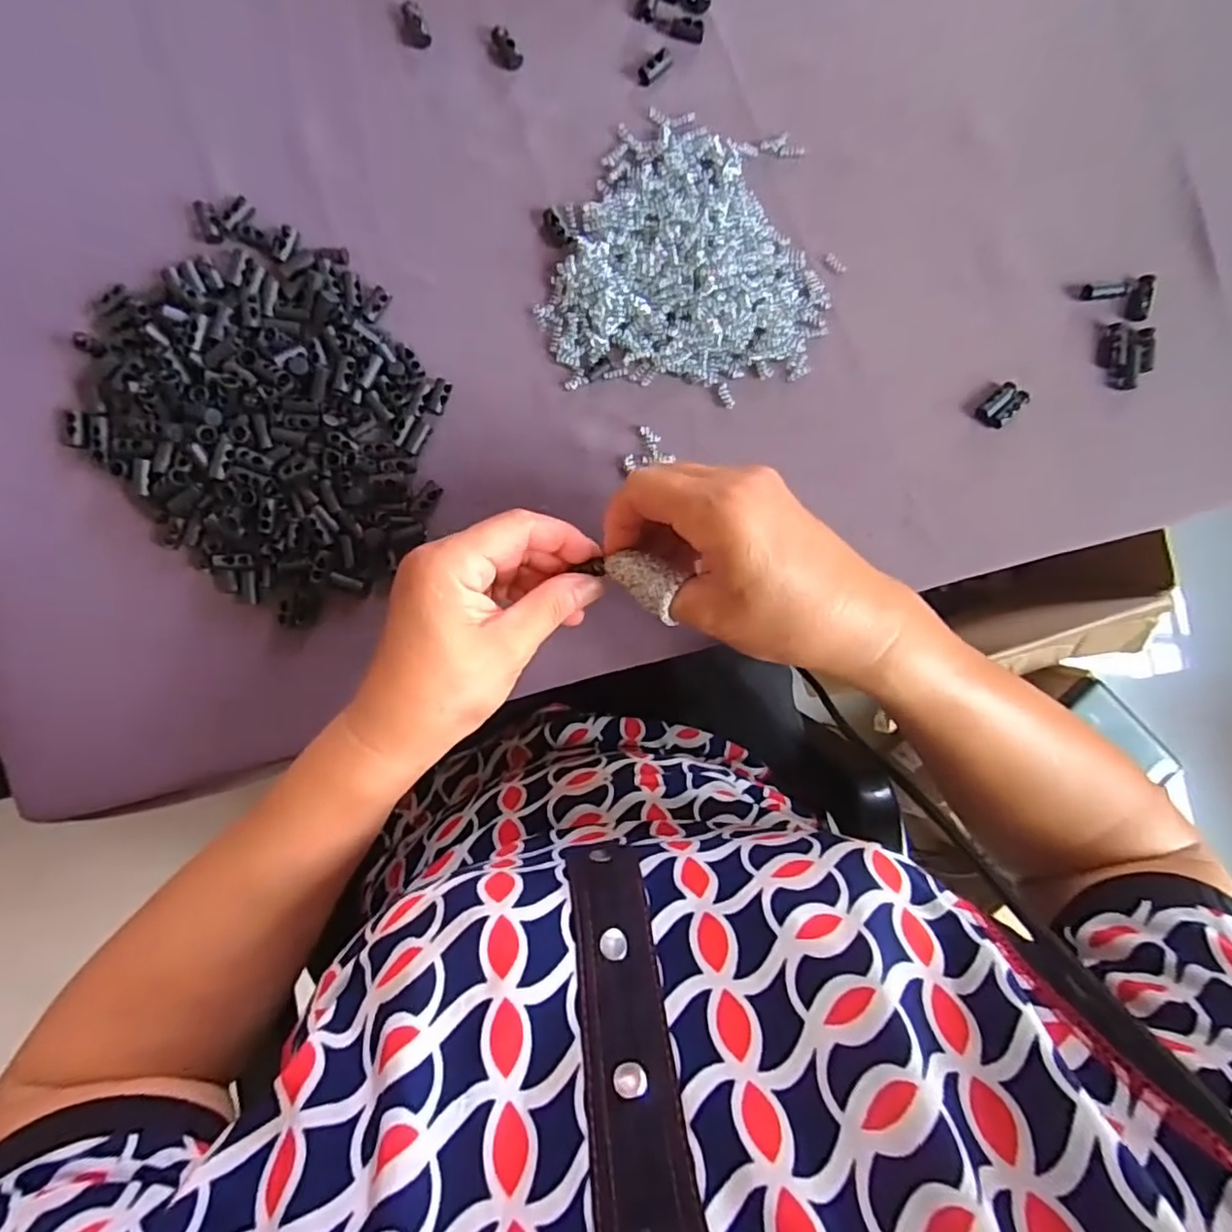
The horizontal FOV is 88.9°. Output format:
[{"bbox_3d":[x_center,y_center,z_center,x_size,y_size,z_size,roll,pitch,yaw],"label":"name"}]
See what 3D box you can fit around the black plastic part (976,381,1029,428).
[{"bbox_3d":[0.223,-0.122,0.362,0.027,0.007,0.018,-44,96,-1],"label":"black plastic part"}]

